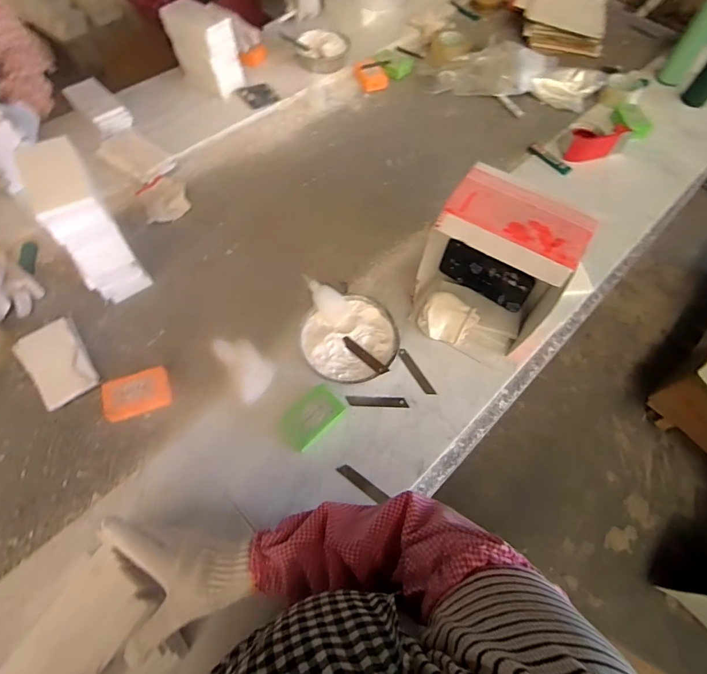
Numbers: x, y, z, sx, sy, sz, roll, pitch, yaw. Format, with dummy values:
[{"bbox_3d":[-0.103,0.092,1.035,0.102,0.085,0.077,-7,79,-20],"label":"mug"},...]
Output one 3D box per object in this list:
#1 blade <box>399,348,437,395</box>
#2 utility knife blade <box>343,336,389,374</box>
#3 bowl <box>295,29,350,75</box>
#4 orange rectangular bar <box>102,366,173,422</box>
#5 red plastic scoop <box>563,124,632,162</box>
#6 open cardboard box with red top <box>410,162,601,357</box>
[{"bbox_3d":[0.106,0.059,0.693,0.017,0.004,0.093,-24,65,-21],"label":"blade"},{"bbox_3d":[0.017,0.030,0.652,0.090,0.004,0.018,36,64,23],"label":"utility knife blade"},{"bbox_3d":[-0.083,-0.762,1.092,0.142,0.045,0.139,0,63,-1],"label":"bowl"},{"bbox_3d":[-0.340,0.088,0.644,0.098,0.021,0.065,-20,65,-11],"label":"orange rectangular bar"},{"bbox_3d":[0.548,-0.438,0.944,0.126,0.055,0.063,-18,64,-11],"label":"red plastic scoop"},{"bbox_3d":[0.220,-0.108,0.647,0.198,0.254,0.185,30,65,14],"label":"open cardboard box with red top"}]

